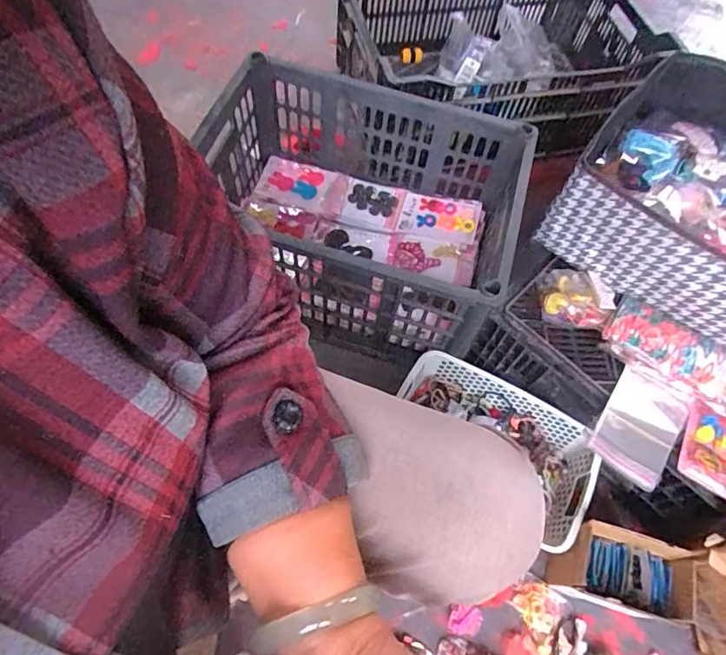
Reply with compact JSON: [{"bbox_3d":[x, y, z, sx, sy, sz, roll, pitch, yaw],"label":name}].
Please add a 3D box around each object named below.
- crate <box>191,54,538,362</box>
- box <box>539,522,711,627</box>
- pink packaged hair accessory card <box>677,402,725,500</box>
[{"bbox_3d":[-0.013,-0.193,0.830,0.476,0.229,0.351,20,63,6],"label":"crate"},{"bbox_3d":[0.341,0.330,0.688,0.162,0.092,0.094,18,63,5],"label":"box"},{"bbox_3d":[0.442,0.157,0.642,0.076,0.018,0.098,32,65,12],"label":"pink packaged hair accessory card"}]

